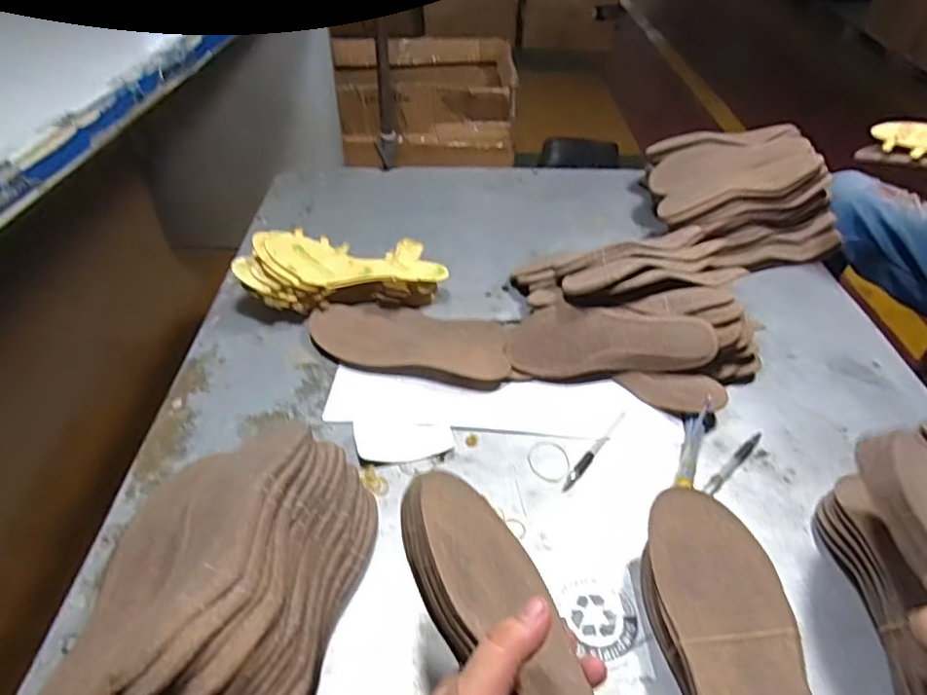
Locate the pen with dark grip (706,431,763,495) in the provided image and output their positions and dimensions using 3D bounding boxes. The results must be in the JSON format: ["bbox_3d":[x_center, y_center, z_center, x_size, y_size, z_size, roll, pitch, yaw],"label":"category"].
[{"bbox_3d":[0.281,0.120,0.611,0.112,0.010,0.011,-31,52,-31],"label":"pen with dark grip"}]

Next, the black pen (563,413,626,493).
[{"bbox_3d":[0.140,0.107,0.617,0.010,0.004,0.126,30,49,28],"label":"black pen"}]

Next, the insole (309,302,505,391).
[{"bbox_3d":[-0.065,-0.012,0.713,0.242,0.024,0.097,10,43,9],"label":"insole"}]

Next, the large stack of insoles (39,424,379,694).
[{"bbox_3d":[-0.183,0.176,0.443,0.198,0.131,0.263,2,42,0],"label":"large stack of insoles"}]

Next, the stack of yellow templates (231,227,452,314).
[{"bbox_3d":[-0.157,-0.096,0.781,0.262,0.085,0.107,-2,42,-4],"label":"stack of yellow templates"}]

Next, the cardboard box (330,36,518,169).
[{"bbox_3d":[-0.105,-0.708,1.682,0.475,0.227,0.613,-6,43,-9],"label":"cardboard box"}]

